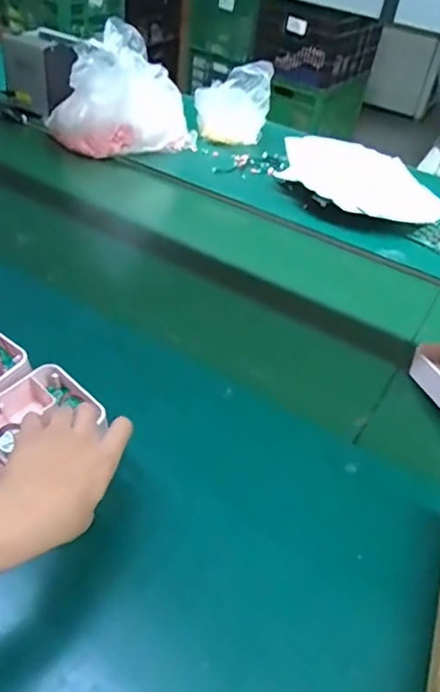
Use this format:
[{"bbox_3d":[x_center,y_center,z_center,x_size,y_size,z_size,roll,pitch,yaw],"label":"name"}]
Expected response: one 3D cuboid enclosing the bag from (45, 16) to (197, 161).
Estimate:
[{"bbox_3d":[-0.195,-0.509,1.115,0.251,0.229,0.216,-21,49,-29],"label":"bag"}]

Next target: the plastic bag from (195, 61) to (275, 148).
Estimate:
[{"bbox_3d":[0.025,-0.522,1.195,0.160,0.161,0.096,7,41,-1],"label":"plastic bag"}]

